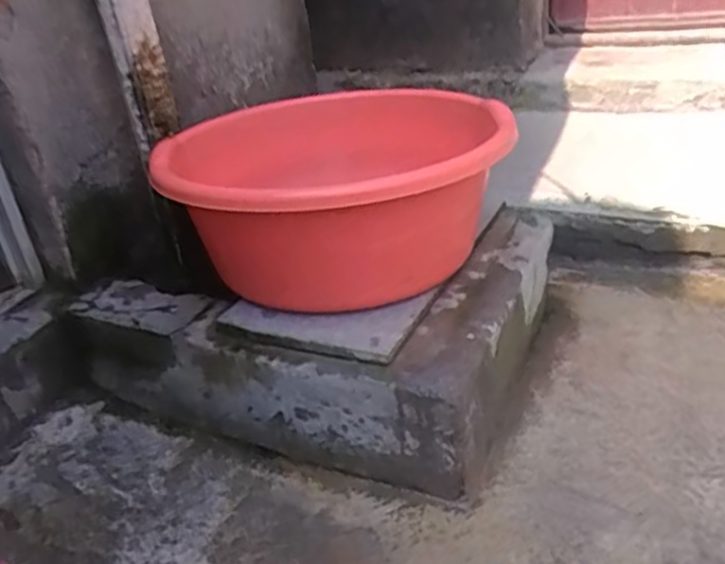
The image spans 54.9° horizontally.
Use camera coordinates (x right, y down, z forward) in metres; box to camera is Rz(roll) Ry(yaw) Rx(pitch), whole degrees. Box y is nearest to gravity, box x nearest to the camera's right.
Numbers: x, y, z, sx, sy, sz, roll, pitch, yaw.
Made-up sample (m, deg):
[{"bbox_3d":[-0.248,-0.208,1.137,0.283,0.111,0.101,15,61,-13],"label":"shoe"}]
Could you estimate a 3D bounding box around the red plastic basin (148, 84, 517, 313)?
[{"bbox_3d":[-0.044,-0.162,1.167,0.533,0.201,0.568,-6,28,3],"label":"red plastic basin"}]

